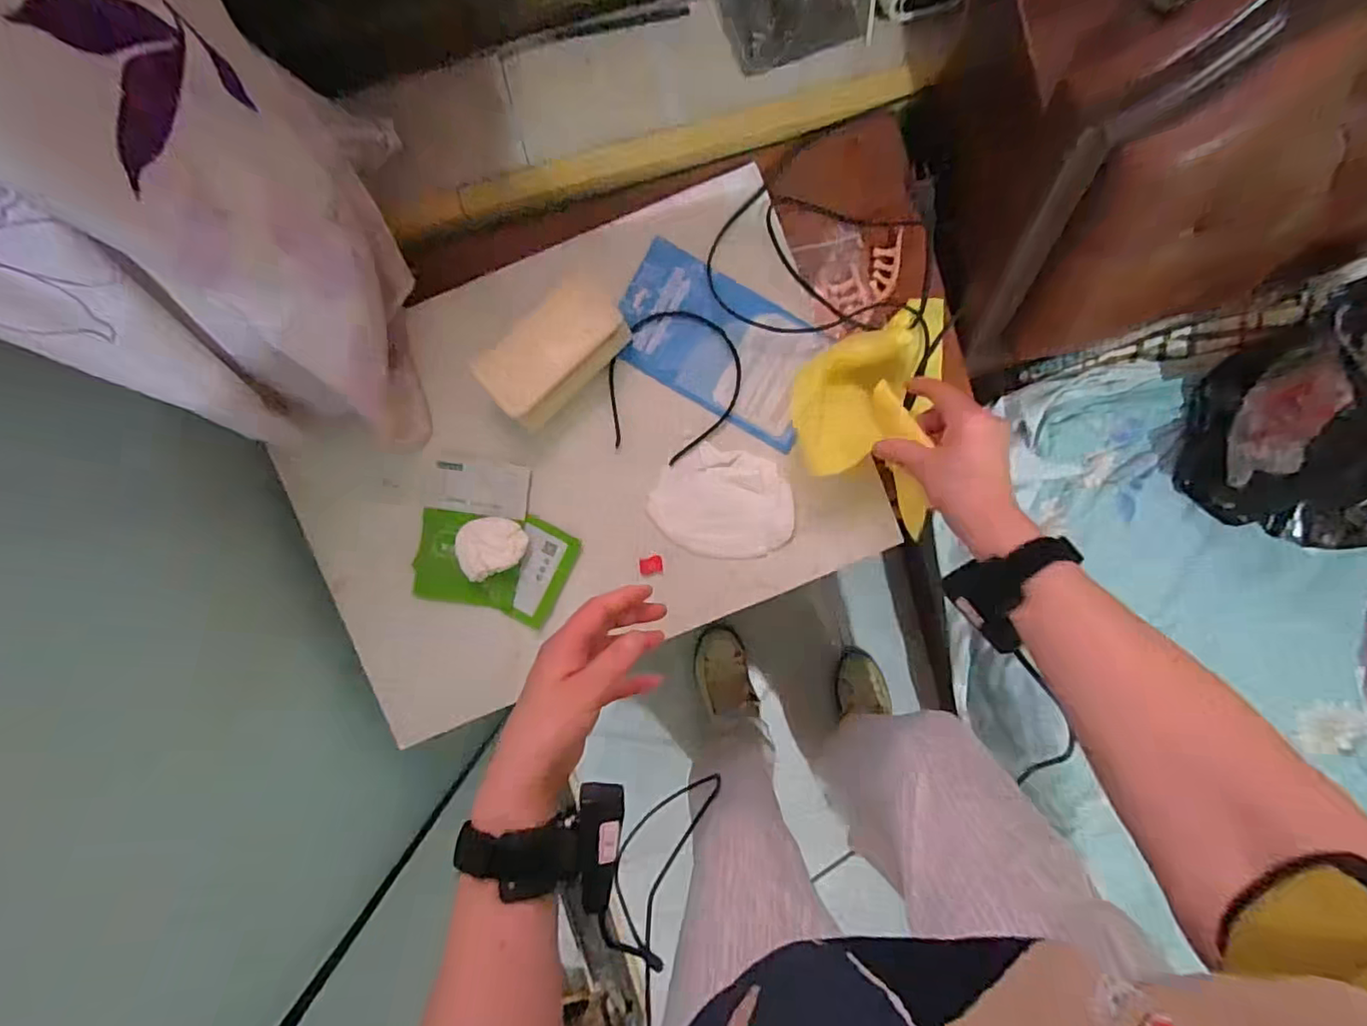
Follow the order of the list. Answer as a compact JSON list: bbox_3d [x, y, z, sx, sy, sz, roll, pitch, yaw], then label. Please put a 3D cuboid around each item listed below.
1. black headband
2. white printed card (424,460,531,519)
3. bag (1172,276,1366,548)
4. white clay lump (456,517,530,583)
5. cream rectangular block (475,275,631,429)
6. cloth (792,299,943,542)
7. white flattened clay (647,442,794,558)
[{"bbox_3d":[-0.010,-0.124,0.588,0.124,0.016,0.146,23,96,1],"label":"black headband"},{"bbox_3d":[-0.201,-0.023,0.587,0.095,0.005,0.051,6,100,-6],"label":"white printed card"},{"bbox_3d":[0.626,-0.078,0.562,0.182,0.216,0.207,20,96,1],"label":"bag"},{"bbox_3d":[-0.183,0.029,0.575,0.056,0.038,0.055,-23,93,5],"label":"white clay lump"},{"bbox_3d":[-0.117,-0.148,0.558,0.135,0.055,0.068,-41,92,5],"label":"cream rectangular block"},{"bbox_3d":[0.167,-0.107,0.569,0.126,0.093,0.198,15,95,2],"label":"cloth"},{"bbox_3d":[0.041,-0.010,0.594,0.137,0.008,0.102,15,95,2],"label":"white flattened clay"}]

